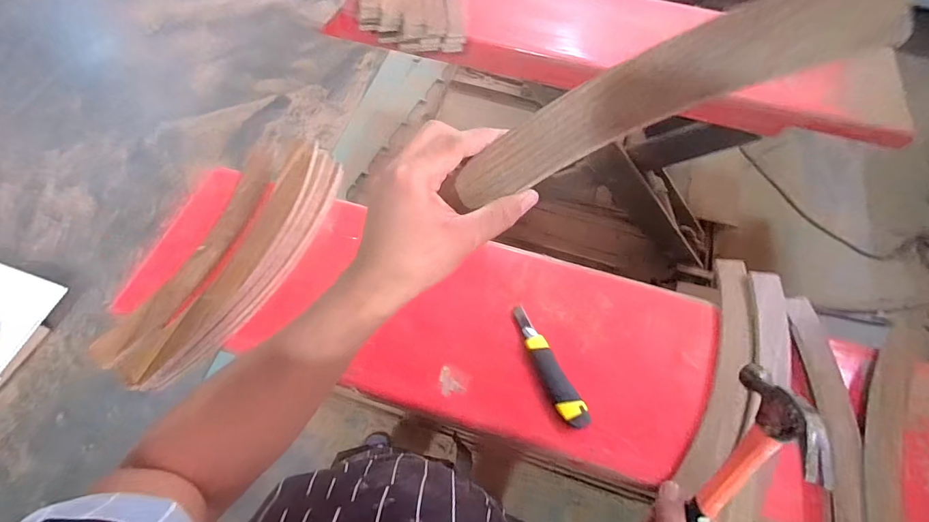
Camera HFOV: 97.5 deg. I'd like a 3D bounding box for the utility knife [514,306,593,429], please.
[{"bbox_3d":[0.124,0.156,0.617,0.038,0.020,0.195,-24,66,-12],"label":"utility knife"}]

